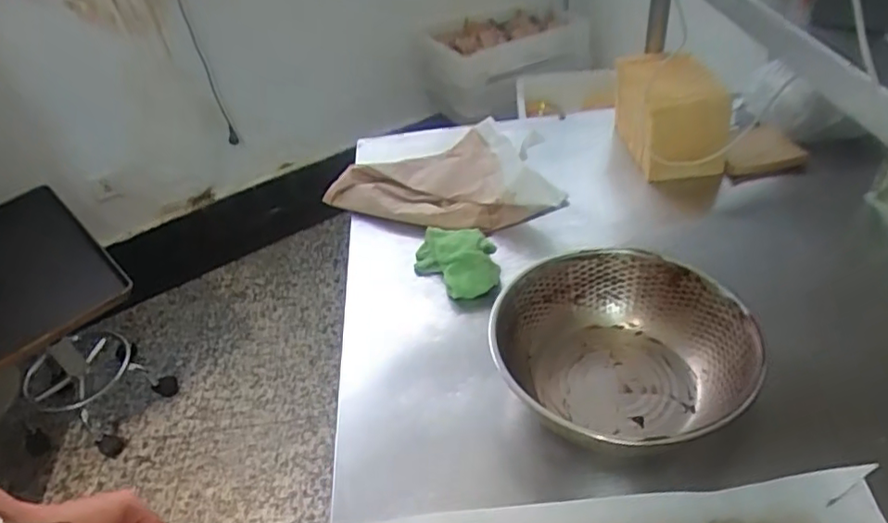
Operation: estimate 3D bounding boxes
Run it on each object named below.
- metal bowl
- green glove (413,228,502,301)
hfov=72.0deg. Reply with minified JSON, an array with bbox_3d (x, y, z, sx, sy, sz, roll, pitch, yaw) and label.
[{"bbox_3d":[0.175,0.093,0.618,0.239,0.087,0.234,-4,41,4],"label":"metal bowl"},{"bbox_3d":[0.013,-0.010,0.798,0.103,0.041,0.126,-7,41,0],"label":"green glove"}]

